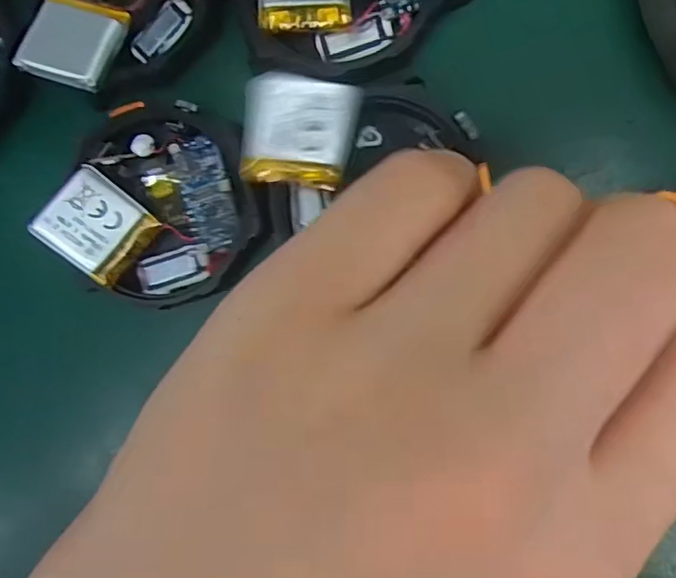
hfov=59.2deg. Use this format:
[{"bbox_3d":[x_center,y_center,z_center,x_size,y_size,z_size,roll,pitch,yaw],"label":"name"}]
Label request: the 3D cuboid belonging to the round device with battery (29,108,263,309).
[{"bbox_3d":[-0.043,-0.020,0.142,0.046,0.015,0.045,0,90,10],"label":"round device with battery"}]

